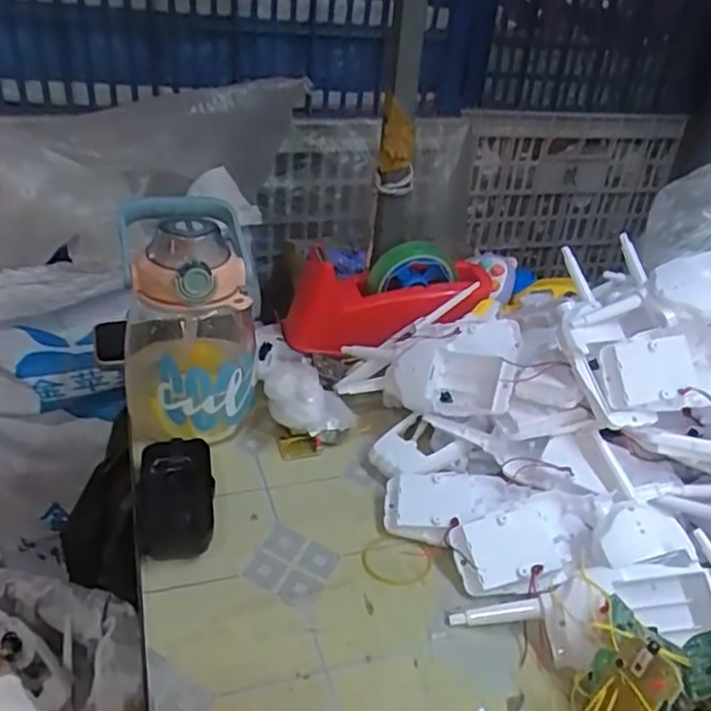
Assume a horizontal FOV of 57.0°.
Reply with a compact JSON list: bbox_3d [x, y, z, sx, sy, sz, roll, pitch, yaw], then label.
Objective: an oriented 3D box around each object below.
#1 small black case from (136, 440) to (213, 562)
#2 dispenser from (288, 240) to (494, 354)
[{"bbox_3d":[-0.135,0.106,0.490,0.055,0.026,0.109,-1,30,-12],"label":"small black case"},{"bbox_3d":[0.031,-0.064,0.650,0.217,0.111,0.087,-14,31,0],"label":"dispenser"}]

